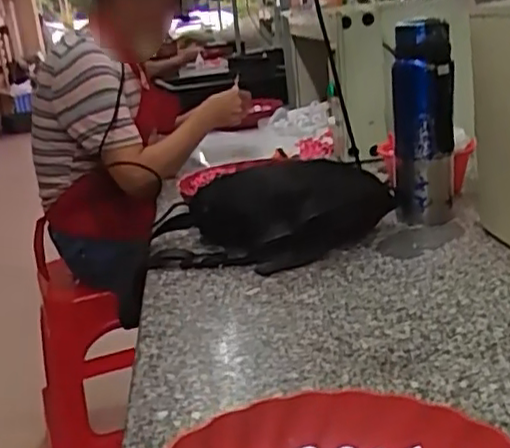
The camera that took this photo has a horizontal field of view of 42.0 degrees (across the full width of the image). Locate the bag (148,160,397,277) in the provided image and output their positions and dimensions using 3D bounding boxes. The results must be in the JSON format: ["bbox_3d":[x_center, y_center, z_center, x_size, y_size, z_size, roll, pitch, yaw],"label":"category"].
[{"bbox_3d":[0.023,-0.012,0.863,0.318,0.108,0.155,-5,18,3],"label":"bag"}]

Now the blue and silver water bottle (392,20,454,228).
[{"bbox_3d":[0.219,-0.125,0.869,0.078,0.266,0.077,-1,19,16],"label":"blue and silver water bottle"}]

